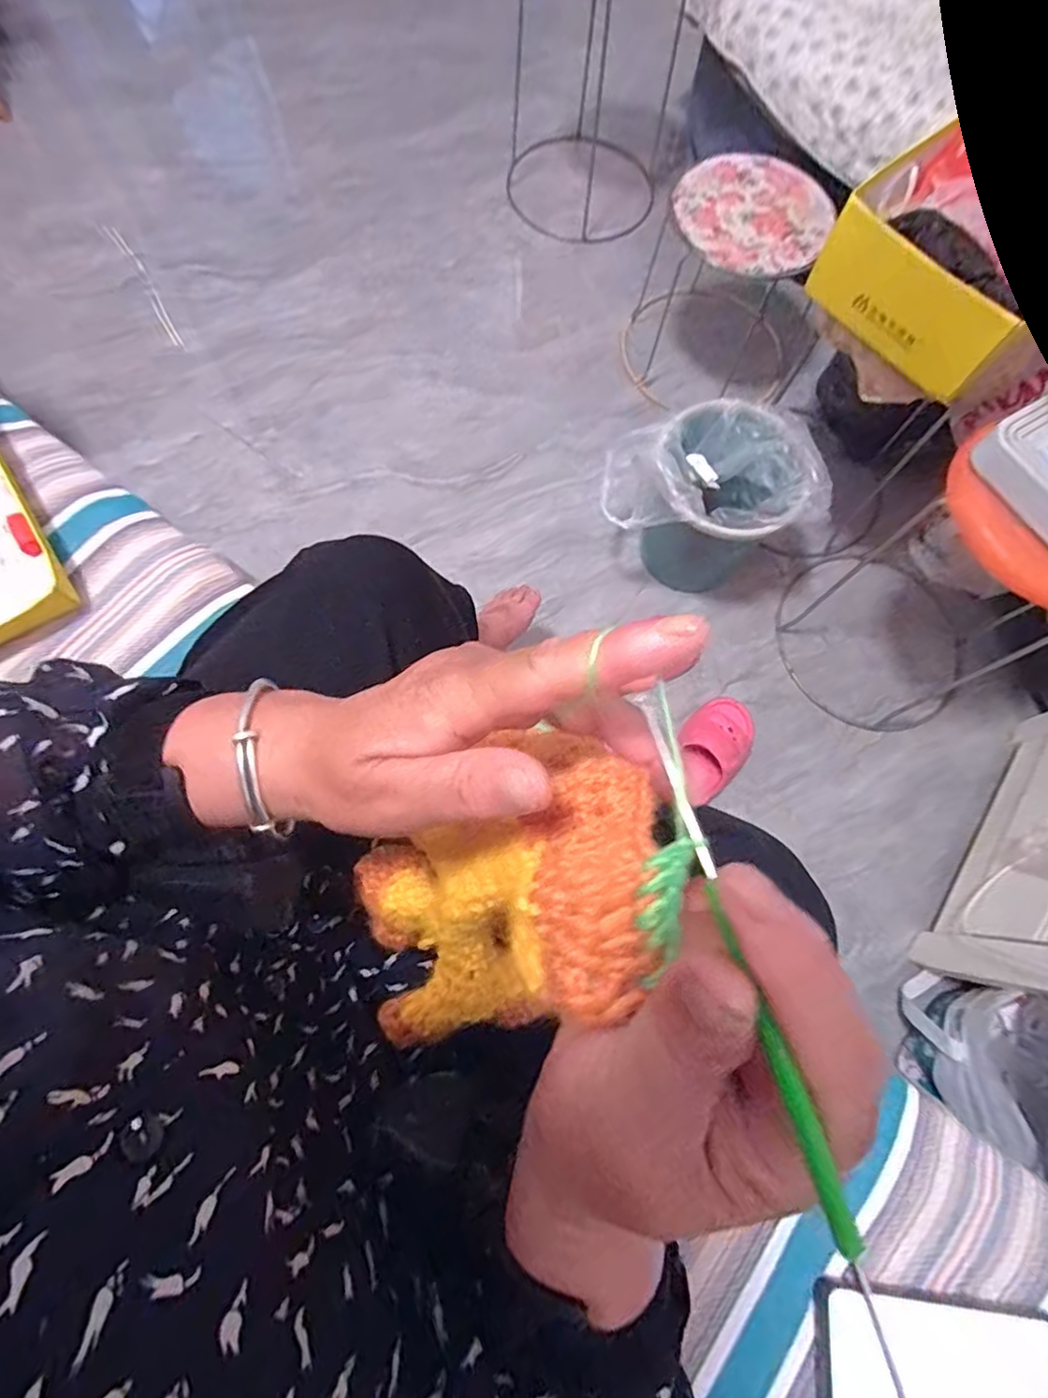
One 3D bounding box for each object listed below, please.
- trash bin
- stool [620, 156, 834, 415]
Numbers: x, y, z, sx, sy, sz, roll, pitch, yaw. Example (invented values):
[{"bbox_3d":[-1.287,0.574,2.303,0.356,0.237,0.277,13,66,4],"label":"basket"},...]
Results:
[{"bbox_3d":[0.321,-0.335,1.074,0.298,0.278,0.260,-29,76,-10],"label":"trash bin"},{"bbox_3d":[0.446,-0.889,1.275,0.388,0.299,0.377,14,73,2],"label":"stool"}]

